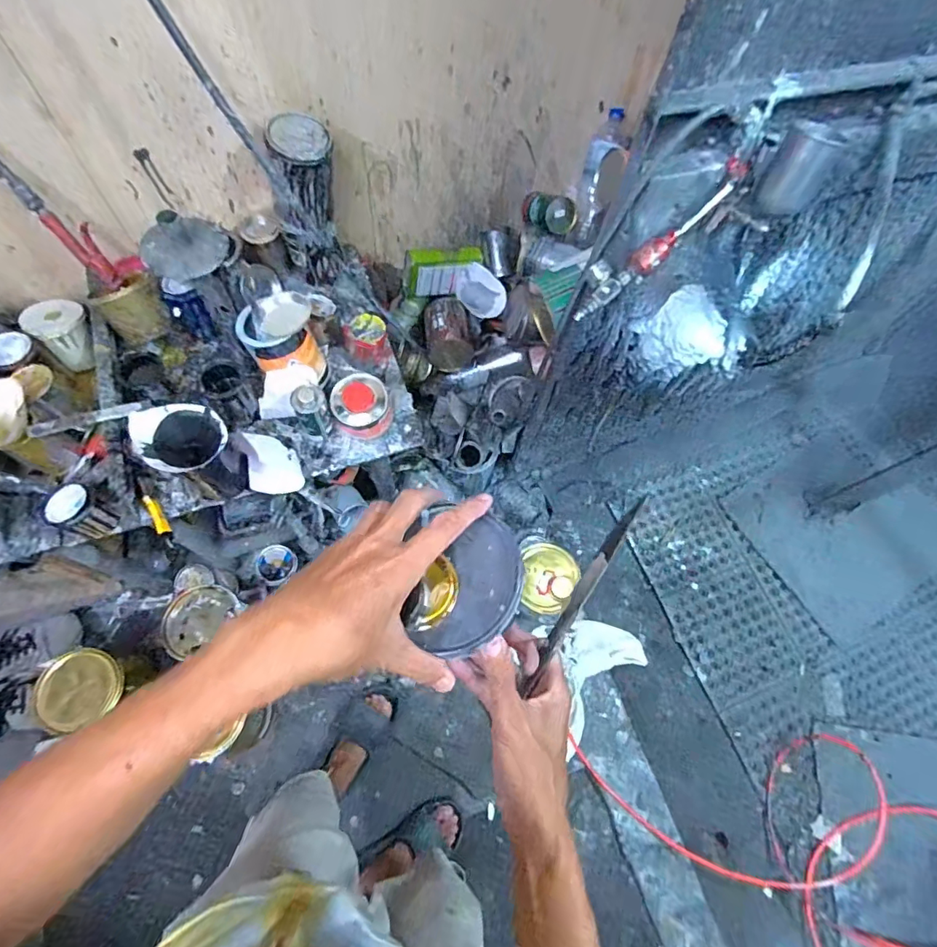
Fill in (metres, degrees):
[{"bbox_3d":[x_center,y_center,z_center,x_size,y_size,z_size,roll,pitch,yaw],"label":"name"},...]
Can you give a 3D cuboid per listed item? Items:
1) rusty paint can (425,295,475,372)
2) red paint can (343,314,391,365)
[{"bbox_3d":[-0.049,-0.330,1.195,0.108,0.107,0.155,-5,66,-6],"label":"rusty paint can"},{"bbox_3d":[-0.185,-0.251,0.947,0.069,0.092,0.063,1,66,-3],"label":"red paint can"}]

